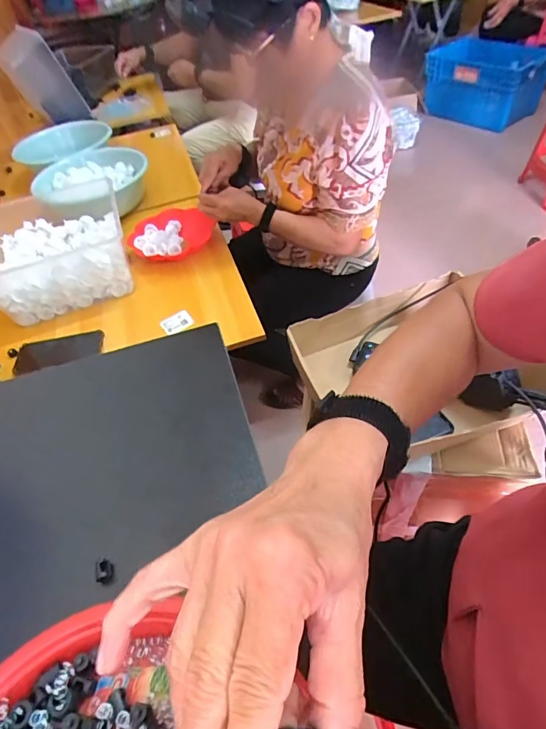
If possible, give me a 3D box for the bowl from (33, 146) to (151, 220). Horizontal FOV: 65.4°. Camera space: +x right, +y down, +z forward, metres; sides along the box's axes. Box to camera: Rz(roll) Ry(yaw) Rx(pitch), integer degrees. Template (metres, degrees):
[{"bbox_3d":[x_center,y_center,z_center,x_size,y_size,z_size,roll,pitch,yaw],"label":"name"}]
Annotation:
[{"bbox_3d":[-0.496,-0.494,1.133,0.307,0.097,0.337,-3,49,4],"label":"bowl"}]

